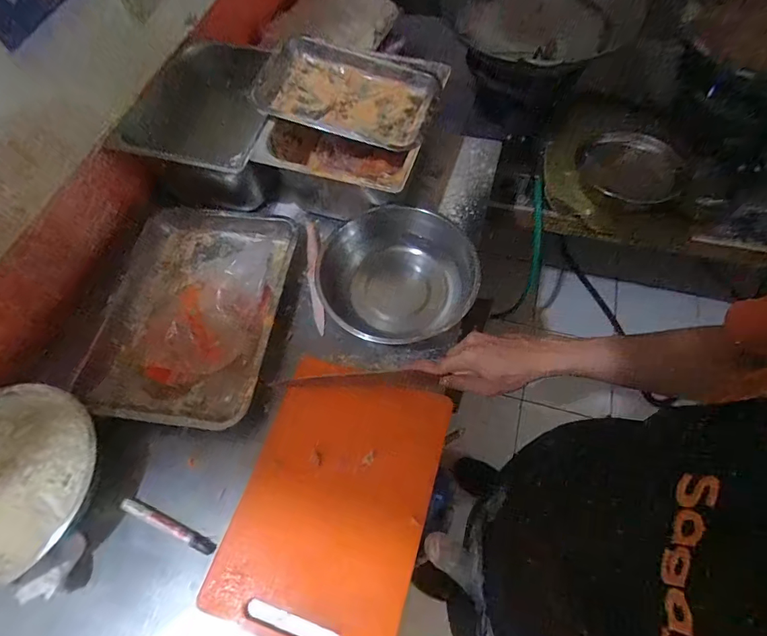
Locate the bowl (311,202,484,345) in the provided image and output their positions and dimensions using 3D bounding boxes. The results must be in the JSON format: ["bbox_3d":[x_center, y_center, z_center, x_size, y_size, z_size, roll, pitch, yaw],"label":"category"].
[{"bbox_3d":[0.020,-0.072,0.684,0.252,0.096,0.211,-32,65,-13],"label":"bowl"}]

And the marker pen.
[{"bbox_3d":[-0.288,0.277,0.554,0.142,0.012,0.016,20,66,13],"label":"marker pen"}]

